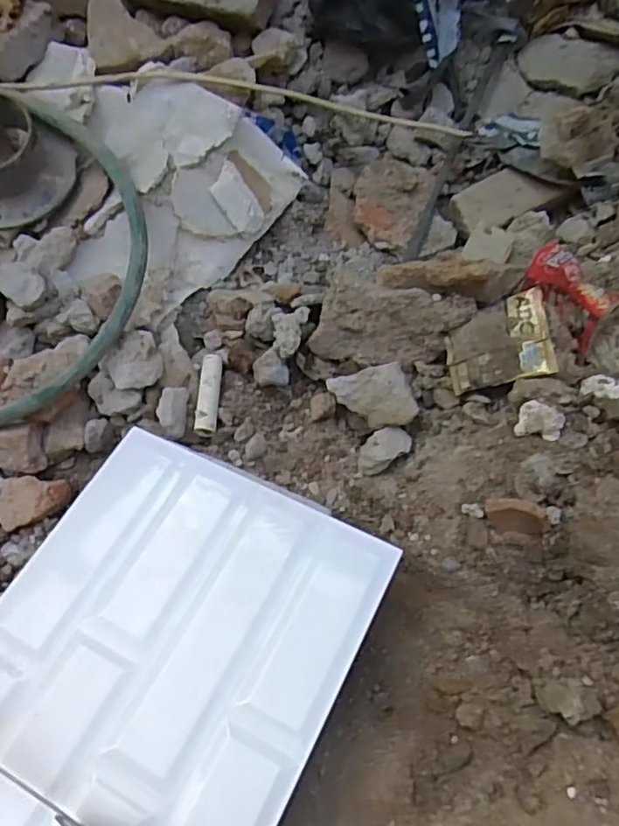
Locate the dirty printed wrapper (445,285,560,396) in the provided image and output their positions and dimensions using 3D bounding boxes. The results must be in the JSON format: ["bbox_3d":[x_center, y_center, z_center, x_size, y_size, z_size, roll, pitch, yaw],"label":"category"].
[{"bbox_3d":[0.189,-0.070,0.632,0.110,0.009,0.083,-15,77,40],"label":"dirty printed wrapper"}]

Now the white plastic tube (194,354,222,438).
[{"bbox_3d":[-0.109,-0.020,0.677,0.022,0.022,0.091,0,60,5],"label":"white plastic tube"}]

